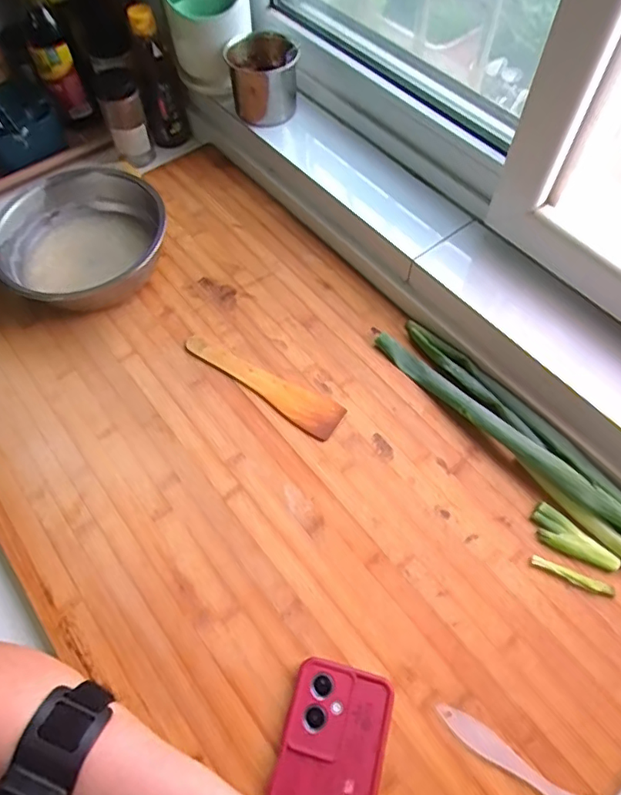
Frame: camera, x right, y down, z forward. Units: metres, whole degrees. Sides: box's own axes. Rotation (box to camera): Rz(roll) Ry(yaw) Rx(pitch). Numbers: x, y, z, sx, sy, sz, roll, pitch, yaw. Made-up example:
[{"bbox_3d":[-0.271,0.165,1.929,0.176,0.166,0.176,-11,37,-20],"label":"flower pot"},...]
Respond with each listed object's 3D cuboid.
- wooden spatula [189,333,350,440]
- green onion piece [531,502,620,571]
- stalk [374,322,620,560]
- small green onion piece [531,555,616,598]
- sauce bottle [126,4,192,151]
[{"bbox_3d":[-0.052,-0.021,0.592,0.193,0.005,0.045,33,65,19],"label":"wooden spatula"},{"bbox_3d":[0.242,0.135,0.504,0.082,0.009,0.031,39,67,22],"label":"green onion piece"},{"bbox_3d":[0.231,0.048,0.542,0.069,0.031,0.393,-37,66,-19],"label":"stalk"},{"bbox_3d":[0.237,0.162,0.491,0.073,0.004,0.011,20,61,12],"label":"small green onion piece"},{"bbox_3d":[-0.195,-0.409,0.695,0.057,0.179,0.061,-13,59,-7],"label":"sauce bottle"}]

